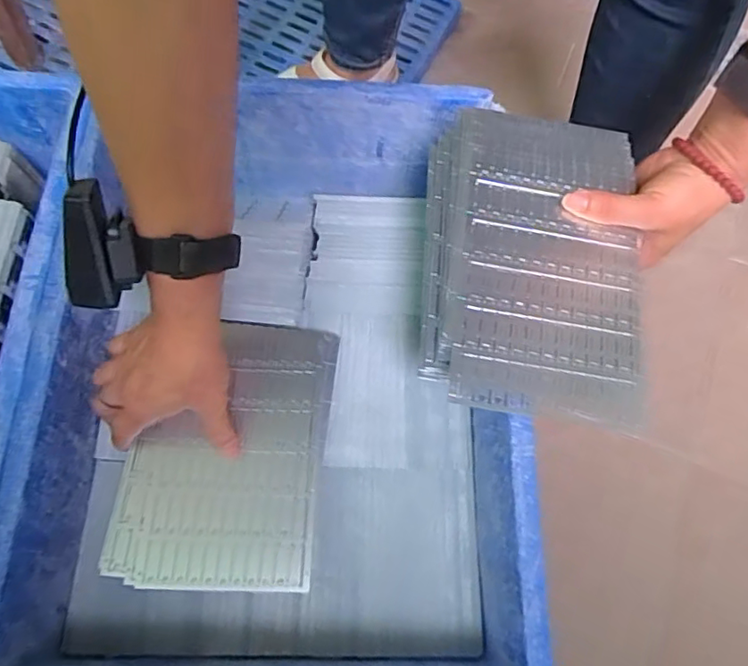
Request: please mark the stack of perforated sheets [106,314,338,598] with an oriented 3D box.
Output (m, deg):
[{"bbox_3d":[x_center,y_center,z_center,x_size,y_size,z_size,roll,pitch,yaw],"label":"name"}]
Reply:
[{"bbox_3d":[-0.112,0.086,0.443,0.145,0.015,0.202,6,68,0],"label":"stack of perforated sheets"}]

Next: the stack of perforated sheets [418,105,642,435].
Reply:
[{"bbox_3d":[0.108,-0.052,0.405,0.140,0.041,0.224,7,68,1],"label":"stack of perforated sheets"}]

